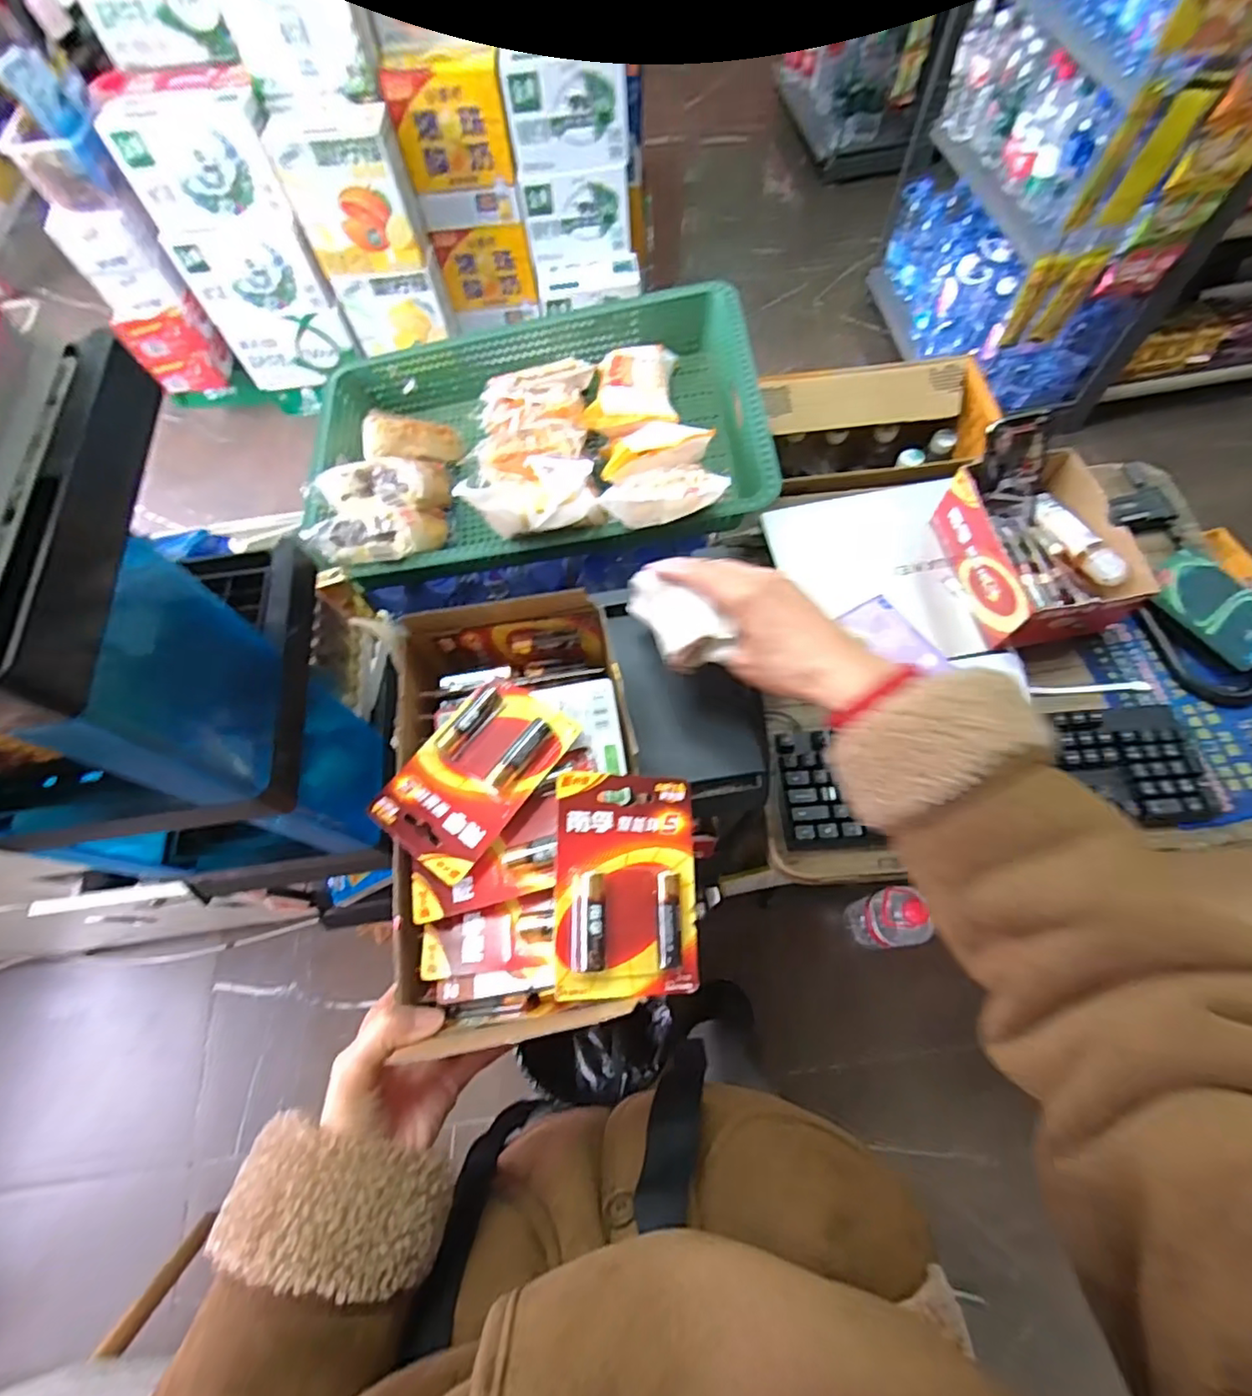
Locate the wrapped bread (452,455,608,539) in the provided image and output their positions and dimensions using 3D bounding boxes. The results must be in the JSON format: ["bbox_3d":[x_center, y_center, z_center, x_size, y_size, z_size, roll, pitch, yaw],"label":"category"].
[{"bbox_3d":[-0.094,-0.218,0.649,0.161,0.070,0.106,-5,66,1],"label":"wrapped bread"}]

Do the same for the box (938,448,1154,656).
[{"bbox_3d":[0.466,-0.165,0.701,0.143,0.089,0.204,-11,66,-2],"label":"box"}]

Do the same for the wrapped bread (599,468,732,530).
[{"bbox_3d":[0.037,-0.196,0.587,0.118,0.049,0.037,-6,65,15],"label":"wrapped bread"}]

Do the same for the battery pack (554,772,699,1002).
[{"bbox_3d":[0.002,0.100,0.336,0.080,0.014,0.116,5,71,-18],"label":"battery pack"}]

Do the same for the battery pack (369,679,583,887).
[{"bbox_3d":[-0.091,0.043,0.369,0.077,0.020,0.116,35,72,17],"label":"battery pack"}]

